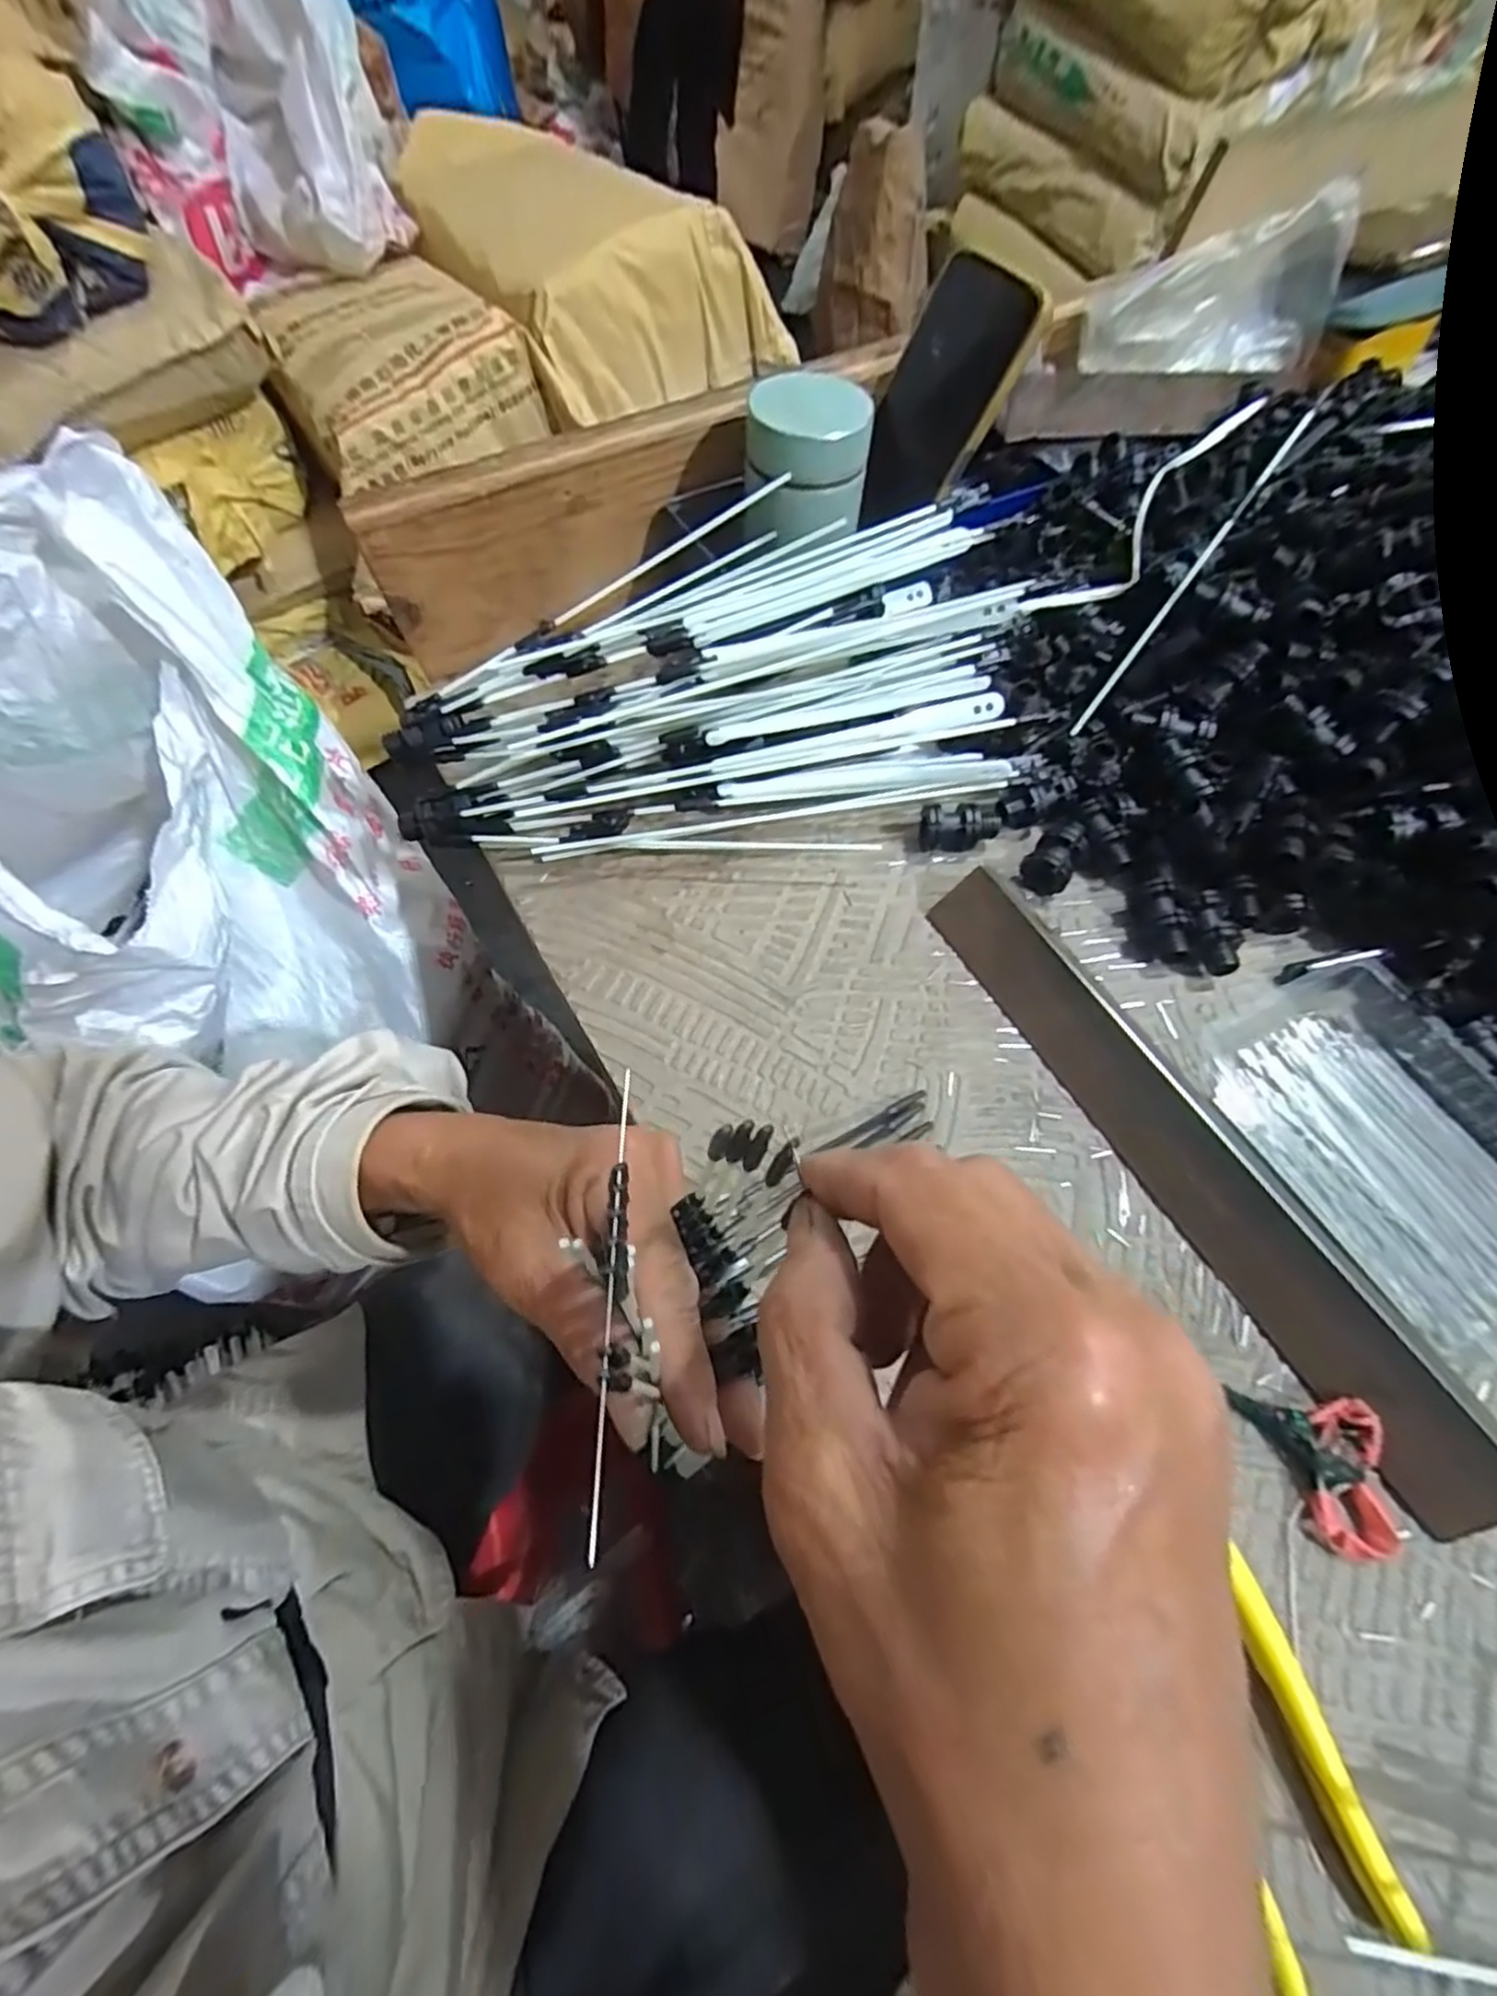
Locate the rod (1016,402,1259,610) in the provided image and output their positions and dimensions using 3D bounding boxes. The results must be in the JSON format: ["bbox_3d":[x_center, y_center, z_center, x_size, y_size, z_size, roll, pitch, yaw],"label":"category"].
[{"bbox_3d":[0.245,-0.286,0.426,0.040,0.032,0.223,39,69,20],"label":"rod"}]

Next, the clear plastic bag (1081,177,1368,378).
[{"bbox_3d":[0.297,-0.444,0.464,0.180,0.077,0.035,-21,63,-10],"label":"clear plastic bag"}]

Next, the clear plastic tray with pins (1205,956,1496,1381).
[{"bbox_3d":[0.265,0.060,0.285,0.091,0.025,0.153,-25,64,-12],"label":"clear plastic tray with pins"}]

